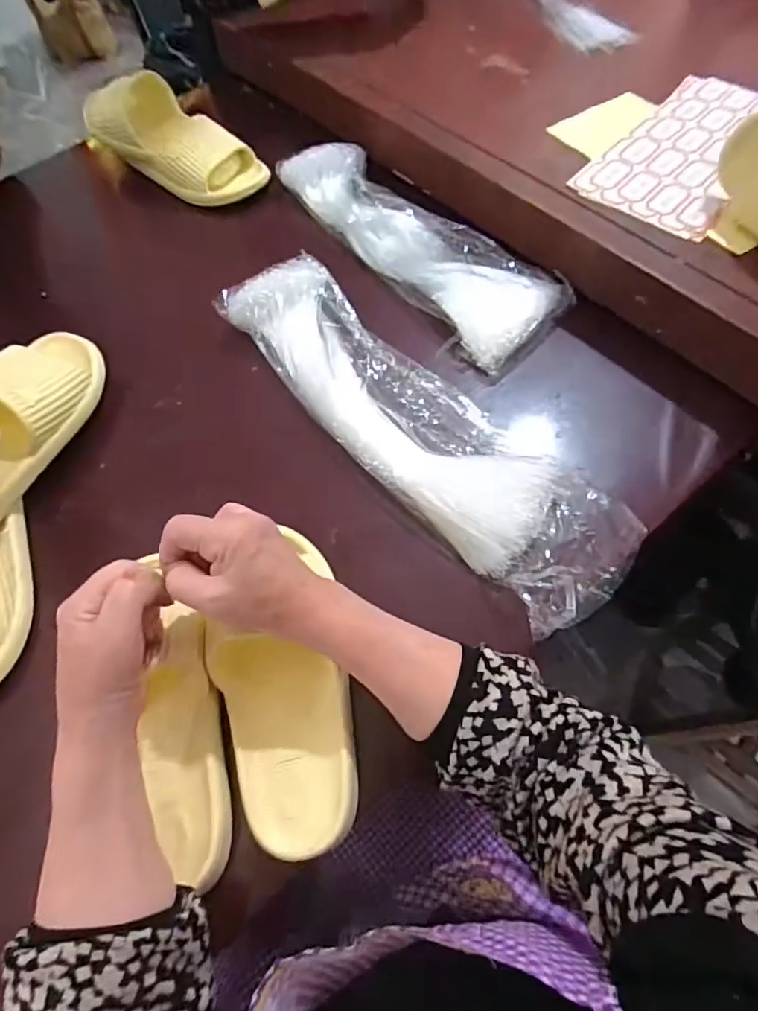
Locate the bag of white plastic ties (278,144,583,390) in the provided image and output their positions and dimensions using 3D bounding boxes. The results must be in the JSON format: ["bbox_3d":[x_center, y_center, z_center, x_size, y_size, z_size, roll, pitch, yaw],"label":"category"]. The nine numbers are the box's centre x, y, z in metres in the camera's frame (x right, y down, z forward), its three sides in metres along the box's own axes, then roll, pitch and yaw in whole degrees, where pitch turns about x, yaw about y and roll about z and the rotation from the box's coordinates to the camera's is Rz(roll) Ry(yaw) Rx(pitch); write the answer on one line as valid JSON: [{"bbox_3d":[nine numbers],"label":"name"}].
[{"bbox_3d":[0.030,-0.324,0.653,0.144,0.035,0.435,-37,68,-15],"label":"bag of white plastic ties"}]

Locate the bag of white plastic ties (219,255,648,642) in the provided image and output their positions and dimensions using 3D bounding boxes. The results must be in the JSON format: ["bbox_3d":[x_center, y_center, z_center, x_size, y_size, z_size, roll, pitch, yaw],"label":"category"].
[{"bbox_3d":[0.024,-0.088,0.522,0.127,0.045,0.483,-38,68,-15],"label":"bag of white plastic ties"}]

